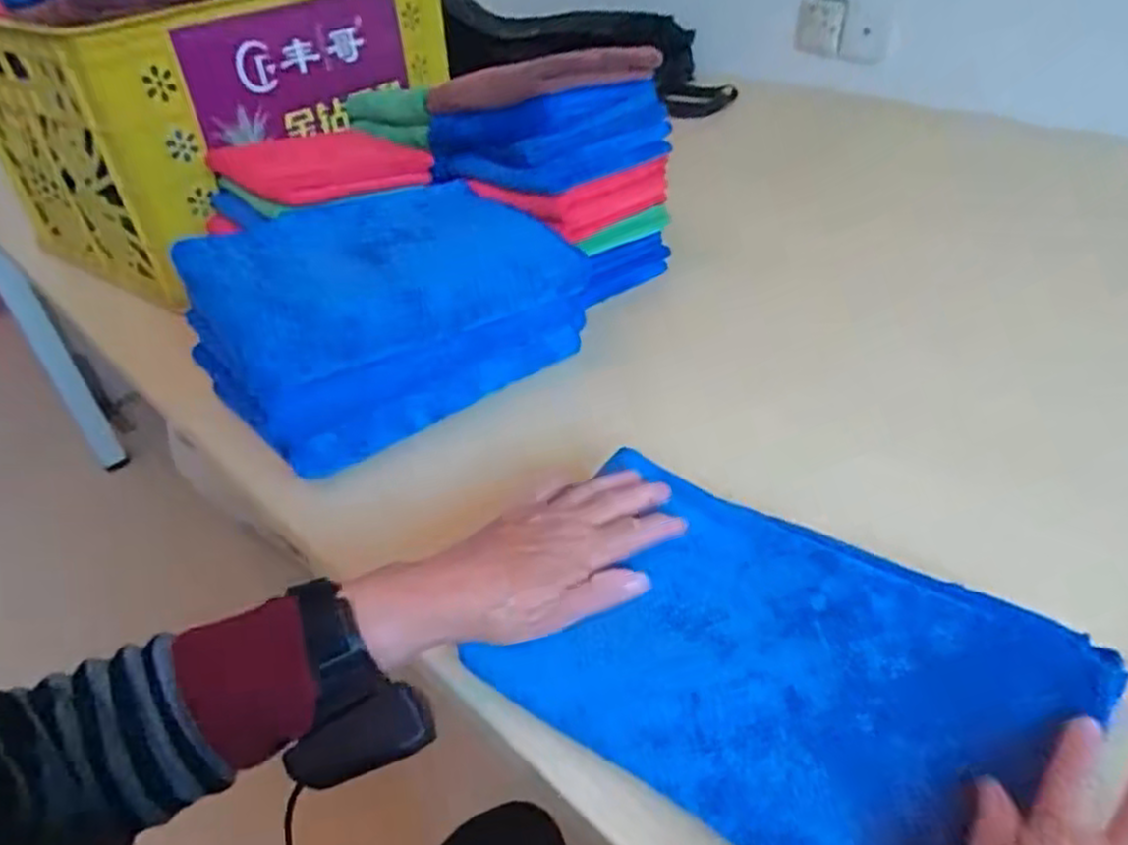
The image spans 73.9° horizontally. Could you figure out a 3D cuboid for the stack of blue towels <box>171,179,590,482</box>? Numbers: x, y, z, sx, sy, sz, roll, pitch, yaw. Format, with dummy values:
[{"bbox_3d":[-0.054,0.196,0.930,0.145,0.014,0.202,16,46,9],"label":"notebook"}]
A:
[{"bbox_3d":[-0.160,-0.104,0.681,0.301,0.118,0.207,-29,44,-28],"label":"stack of blue towels"}]

